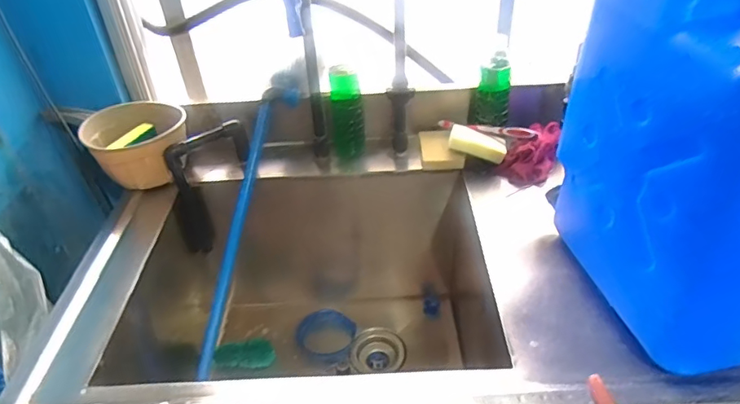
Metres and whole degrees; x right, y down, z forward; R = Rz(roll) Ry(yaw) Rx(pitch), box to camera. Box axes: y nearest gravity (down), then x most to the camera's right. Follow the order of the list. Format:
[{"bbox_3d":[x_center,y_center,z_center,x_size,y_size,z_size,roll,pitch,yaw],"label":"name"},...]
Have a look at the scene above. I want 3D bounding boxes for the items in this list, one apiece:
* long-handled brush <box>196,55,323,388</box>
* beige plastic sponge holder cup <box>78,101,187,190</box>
[{"bbox_3d":[-0.231,0.023,0.931,0.119,0.057,0.579,14,85,21],"label":"long-handled brush"},{"bbox_3d":[-0.414,-0.102,0.918,0.162,0.106,0.152,-2,37,2],"label":"beige plastic sponge holder cup"}]

